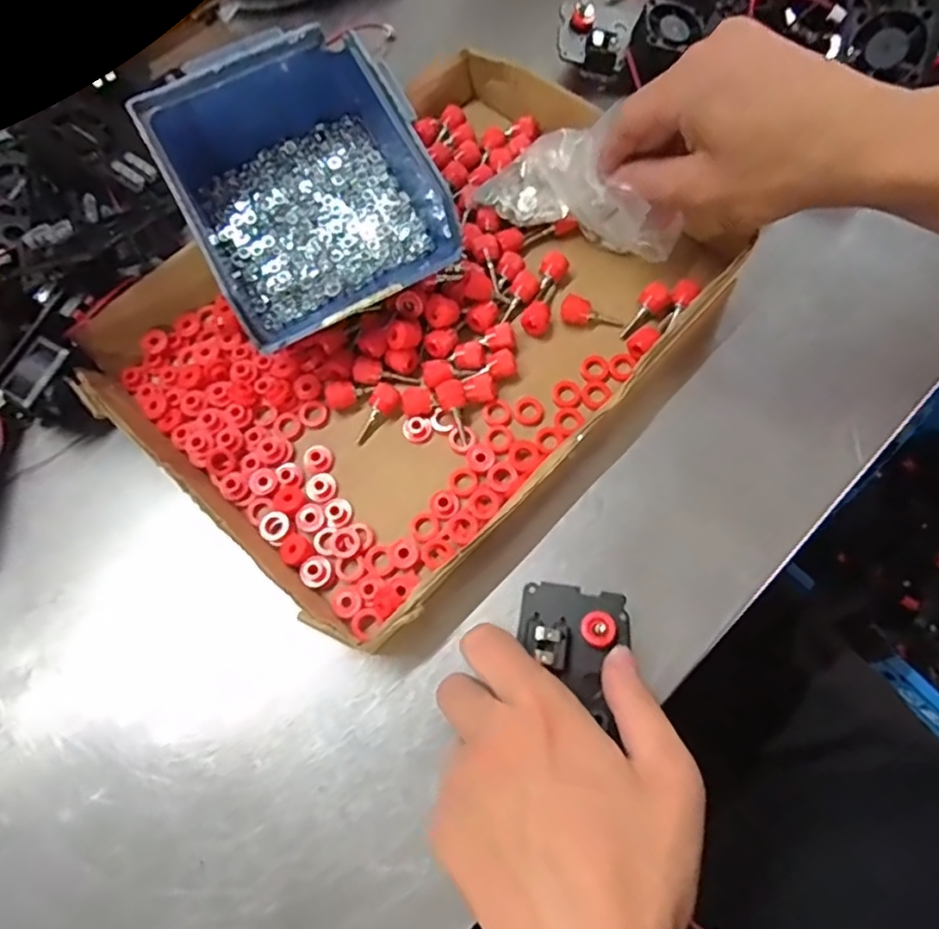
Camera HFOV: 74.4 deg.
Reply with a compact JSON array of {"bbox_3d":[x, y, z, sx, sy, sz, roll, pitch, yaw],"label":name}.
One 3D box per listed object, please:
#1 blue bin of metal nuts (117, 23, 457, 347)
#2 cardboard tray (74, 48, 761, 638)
[{"bbox_3d":[-0.086,-0.145,0.334,0.122,0.079,0.149,-30,76,-6],"label":"blue bin of metal nuts"},{"bbox_3d":[-0.025,-0.094,0.355,0.256,0.038,0.329,41,78,15],"label":"cardboard tray"}]

